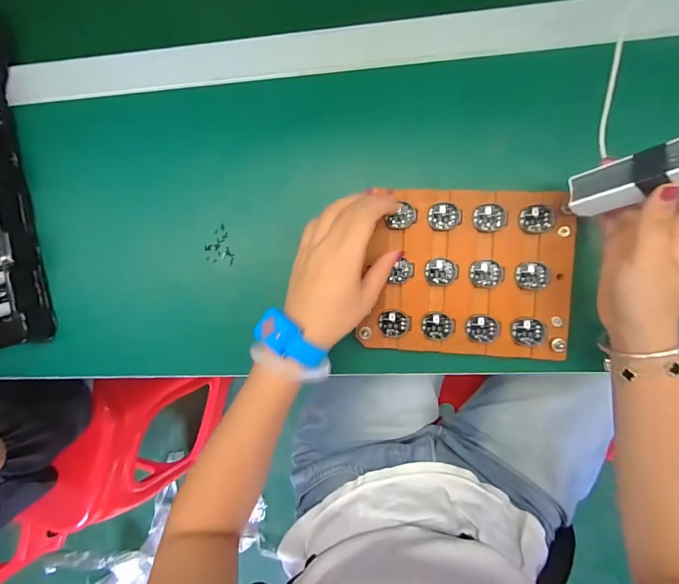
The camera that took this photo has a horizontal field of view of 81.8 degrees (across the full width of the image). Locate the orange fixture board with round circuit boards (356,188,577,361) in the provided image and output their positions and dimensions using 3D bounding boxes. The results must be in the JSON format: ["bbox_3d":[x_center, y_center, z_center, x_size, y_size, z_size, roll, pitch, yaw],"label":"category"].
[{"bbox_3d":[0.116,-0.018,0.357,0.175,0.015,0.148,4,90,6],"label":"orange fixture board with round circuit boards"}]

